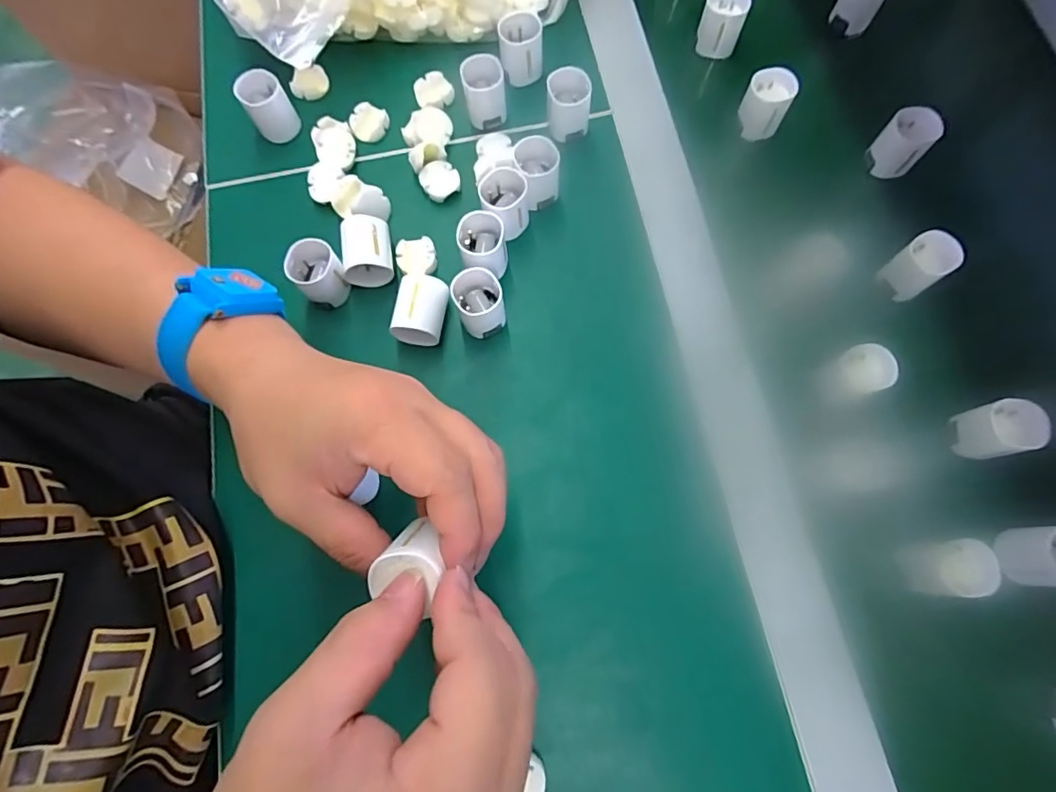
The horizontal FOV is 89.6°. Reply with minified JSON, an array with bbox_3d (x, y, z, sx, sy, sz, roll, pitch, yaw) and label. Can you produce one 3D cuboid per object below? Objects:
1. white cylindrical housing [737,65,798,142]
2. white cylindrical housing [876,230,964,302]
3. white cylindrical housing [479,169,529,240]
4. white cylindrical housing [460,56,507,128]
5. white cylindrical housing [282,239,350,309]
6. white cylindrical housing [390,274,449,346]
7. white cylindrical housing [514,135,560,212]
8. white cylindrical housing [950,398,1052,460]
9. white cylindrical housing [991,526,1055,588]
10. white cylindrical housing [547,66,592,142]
[{"bbox_3d":[0.166,-0.205,0.371,0.030,0.035,0.032,0,78,2],"label":"white cylindrical housing"},{"bbox_3d":[0.244,-0.081,0.331,0.029,0.030,0.028,0,78,2],"label":"white cylindrical housing"},{"bbox_3d":[-0.015,-0.124,0.346,0.029,0.041,0.031,0,78,2],"label":"white cylindrical housing"},{"bbox_3d":[-0.030,-0.211,0.368,0.028,0.030,0.030,0,78,2],"label":"white cylindrical housing"},{"bbox_3d":[-0.132,-0.076,0.334,0.028,0.030,0.030,0,78,2],"label":"white cylindrical housing"},{"bbox_3d":[-0.065,-0.050,0.330,0.028,0.026,0.043,9,78,4],"label":"white cylindrical housing"},{"bbox_3d":[0.007,-0.145,0.353,0.027,0.041,0.033,-10,78,0],"label":"white cylindrical housing"},{"bbox_3d":[0.265,0.019,0.300,0.031,0.030,0.029,0,78,2],"label":"white cylindrical housing"},{"bbox_3d":[0.273,0.084,0.278,0.031,0.030,0.030,0,78,2],"label":"white cylindrical housing"},{"bbox_3d":[0.027,-0.196,0.359,0.028,0.033,0.027,0,78,2],"label":"white cylindrical housing"}]

